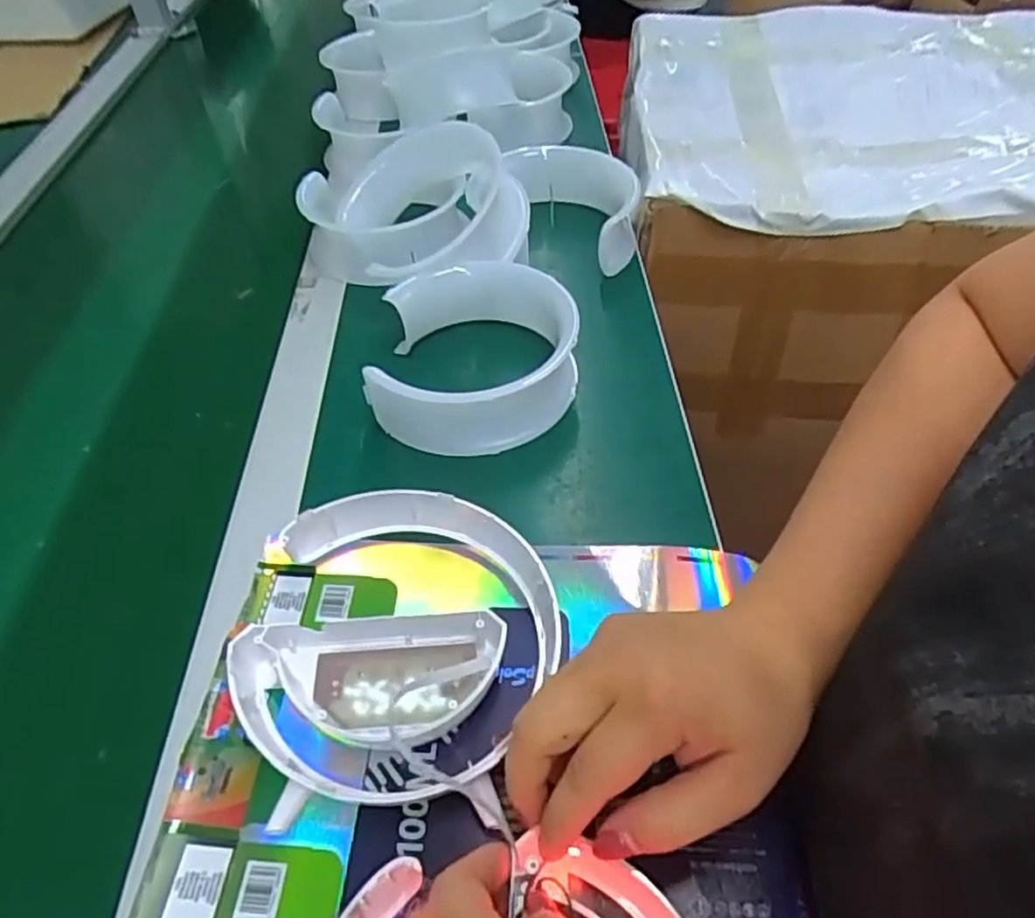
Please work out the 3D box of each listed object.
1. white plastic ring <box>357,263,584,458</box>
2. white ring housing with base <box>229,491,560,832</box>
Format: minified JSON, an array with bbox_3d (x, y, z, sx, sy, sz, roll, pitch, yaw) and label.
[{"bbox_3d":[-0.029,-0.075,0.480,0.126,0.054,0.153,3,49,7],"label":"white plastic ring"},{"bbox_3d":[-0.058,0.090,0.341,0.144,0.044,0.156,-2,48,2],"label":"white ring housing with base"}]

